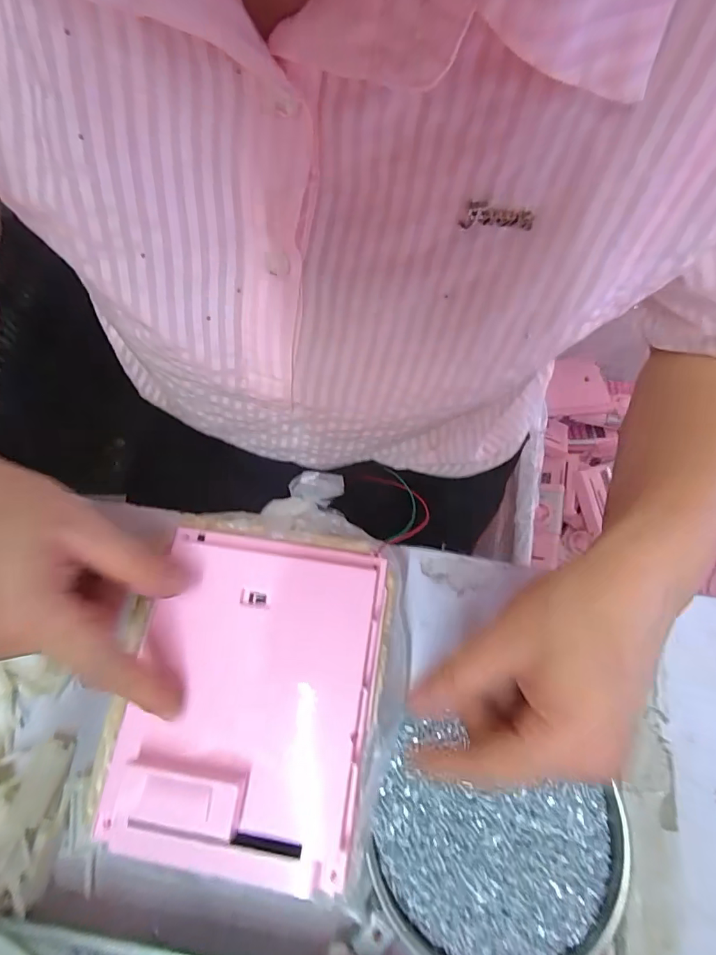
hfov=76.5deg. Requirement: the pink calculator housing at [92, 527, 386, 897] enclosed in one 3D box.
[{"bbox_3d":[-0.058,0.109,0.239,0.124,0.024,0.156,9,66,1],"label":"pink calculator housing"}]

